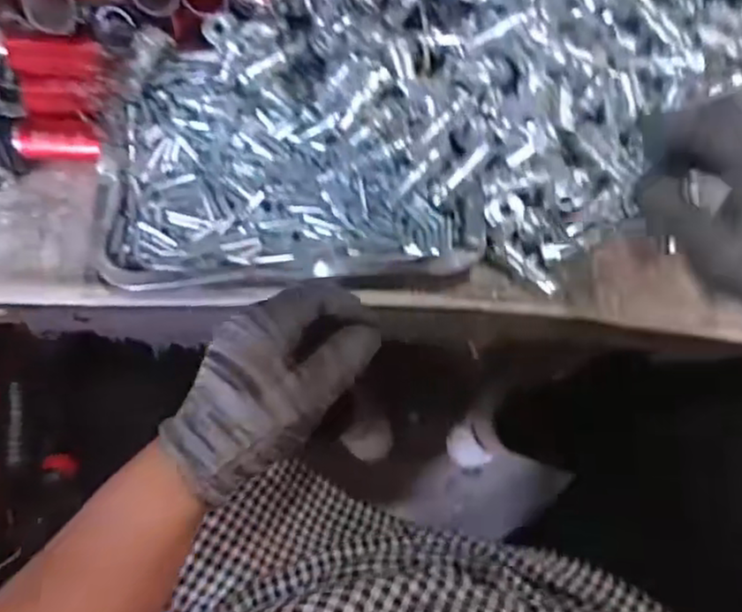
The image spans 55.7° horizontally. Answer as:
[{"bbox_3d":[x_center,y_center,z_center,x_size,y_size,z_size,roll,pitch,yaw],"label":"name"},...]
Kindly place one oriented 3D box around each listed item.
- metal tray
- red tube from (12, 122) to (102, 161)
[{"bbox_3d":[-0.056,-0.096,0.471,0.247,0.046,0.164,0,74,2],"label":"metal tray"},{"bbox_3d":[-0.220,-0.114,0.489,0.060,0.017,0.018,5,74,3],"label":"red tube"}]

